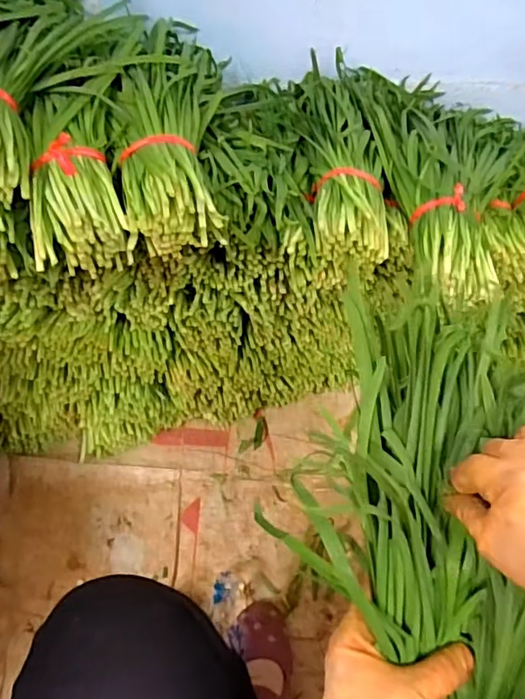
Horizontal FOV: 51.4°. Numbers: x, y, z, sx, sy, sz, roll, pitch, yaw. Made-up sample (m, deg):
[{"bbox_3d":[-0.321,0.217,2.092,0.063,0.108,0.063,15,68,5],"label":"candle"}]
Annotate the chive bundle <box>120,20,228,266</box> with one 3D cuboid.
[{"bbox_3d":[-0.112,-0.294,0.688,0.119,0.079,0.402,-3,56,-3],"label":"chive bundle"}]

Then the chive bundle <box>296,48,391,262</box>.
[{"bbox_3d":[0.116,-0.299,0.782,0.106,0.056,0.424,0,56,0],"label":"chive bundle"}]

